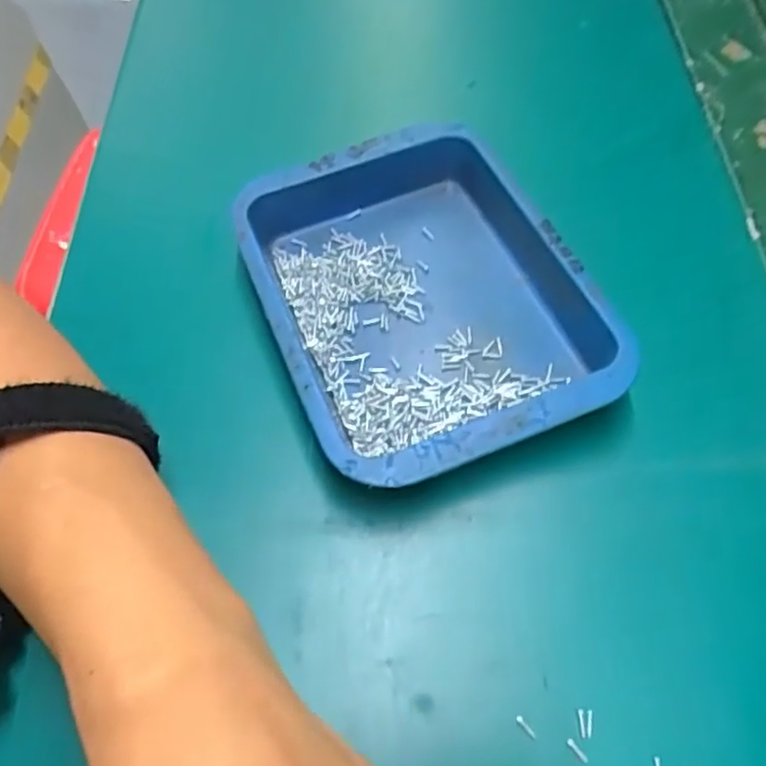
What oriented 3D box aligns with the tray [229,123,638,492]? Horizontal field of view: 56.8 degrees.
[{"bbox_3d":[0.014,-0.034,0.285,0.117,0.033,0.151,-19,61,-12],"label":"tray"}]

